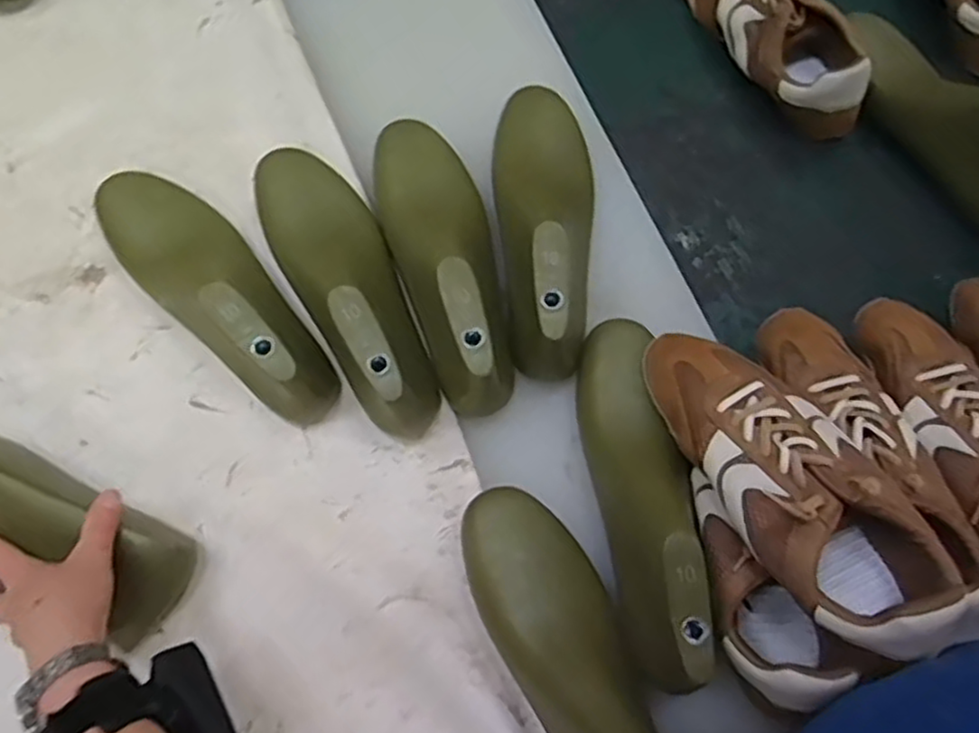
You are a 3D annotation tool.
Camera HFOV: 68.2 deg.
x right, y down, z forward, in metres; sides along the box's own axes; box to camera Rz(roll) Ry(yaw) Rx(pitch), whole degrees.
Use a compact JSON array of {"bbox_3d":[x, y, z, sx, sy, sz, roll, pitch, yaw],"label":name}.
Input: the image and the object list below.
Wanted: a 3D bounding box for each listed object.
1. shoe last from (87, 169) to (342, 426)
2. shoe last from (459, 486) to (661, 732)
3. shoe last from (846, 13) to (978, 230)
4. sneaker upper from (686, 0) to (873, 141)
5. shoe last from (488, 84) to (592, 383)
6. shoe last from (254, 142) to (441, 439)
[{"bbox_3d":[-0.214,-0.065,0.566,0.083,0.104,0.261,-42,76,-13],"label":"shoe last"},{"bbox_3d":[0.058,0.199,0.481,0.086,0.077,0.250,-22,59,-9],"label":"shoe last"},{"bbox_3d":[0.441,-0.253,0.697,0.070,0.084,0.263,-25,73,-8],"label":"shoe last"},{"bbox_3d":[0.283,-0.350,0.731,0.086,0.071,0.262,-27,73,-9],"label":"sneaker upper"},{"bbox_3d":[0.044,-0.132,0.590,0.095,0.087,0.273,1,71,1],"label":"shoe last"},{"bbox_3d":[-0.112,-0.074,0.567,0.088,0.094,0.269,-28,73,-9],"label":"shoe last"}]

